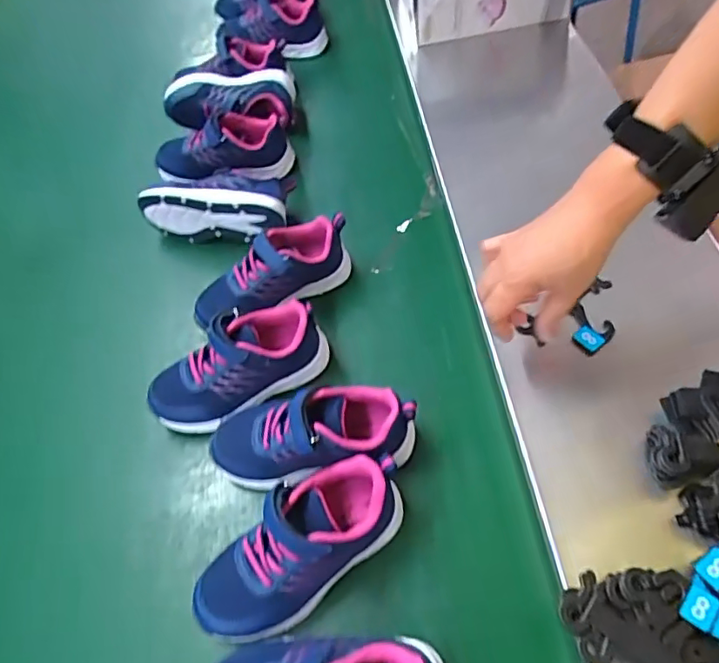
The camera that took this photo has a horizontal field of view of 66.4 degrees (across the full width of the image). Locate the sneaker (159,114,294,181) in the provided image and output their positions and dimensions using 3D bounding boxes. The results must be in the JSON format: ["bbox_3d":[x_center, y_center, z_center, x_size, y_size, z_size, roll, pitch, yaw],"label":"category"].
[{"bbox_3d":[-0.170,-0.224,0.676,0.171,0.062,0.071,-6,53,-3],"label":"sneaker"}]

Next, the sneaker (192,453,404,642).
[{"bbox_3d":[-0.045,0.158,0.410,0.173,0.078,0.072,-38,59,-9],"label":"sneaker"}]

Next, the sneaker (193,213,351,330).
[{"bbox_3d":[-0.086,-0.057,0.553,0.171,0.061,0.068,-26,56,-17],"label":"sneaker"}]

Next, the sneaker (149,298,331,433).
[{"bbox_3d":[-0.112,0.027,0.506,0.169,0.070,0.072,-26,56,-17],"label":"sneaker"}]

